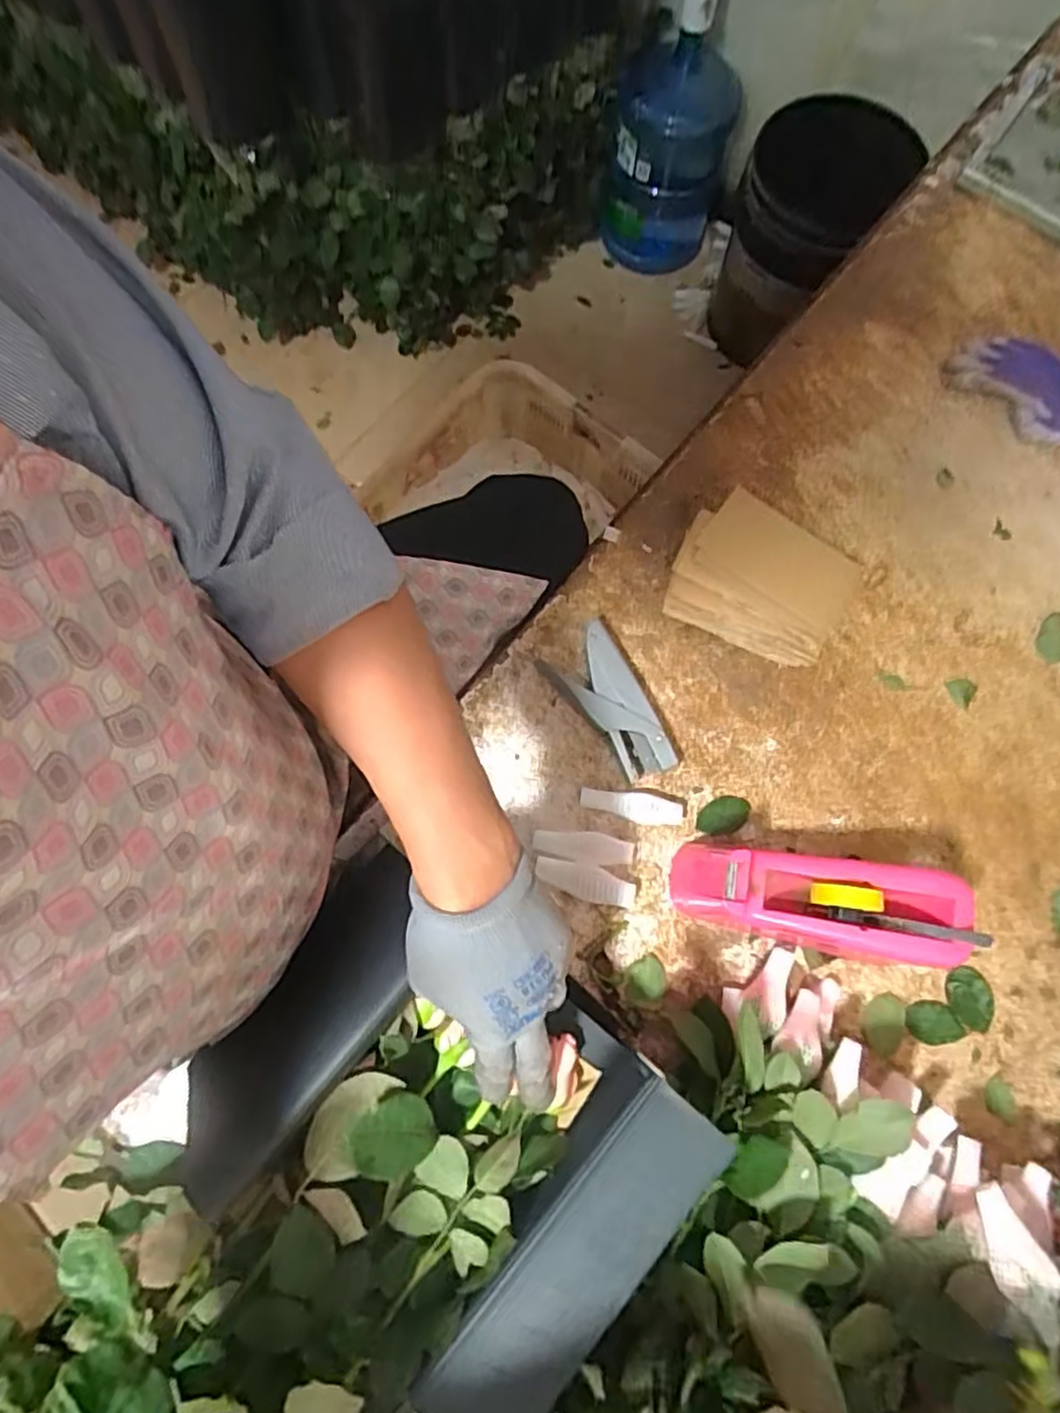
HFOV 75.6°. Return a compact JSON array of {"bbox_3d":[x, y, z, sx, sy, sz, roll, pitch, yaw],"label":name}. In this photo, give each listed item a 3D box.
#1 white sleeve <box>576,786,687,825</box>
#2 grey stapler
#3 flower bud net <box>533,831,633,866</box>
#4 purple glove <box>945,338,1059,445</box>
[{"bbox_3d":[0.089,0.089,0.604,0.088,0.015,0.026,6,76,0],"label":"white sleeve"},{"bbox_3d":[0.073,0.002,0.613,0.061,0.030,0.140,-32,79,-9],"label":"grey stapler"},{"bbox_3d":[0.046,0.123,0.593,0.086,0.018,0.026,5,76,0],"label":"flower bud net"},{"bbox_3d":[0.544,-0.317,0.705,0.223,0.031,0.094,14,76,2],"label":"purple glove"}]

